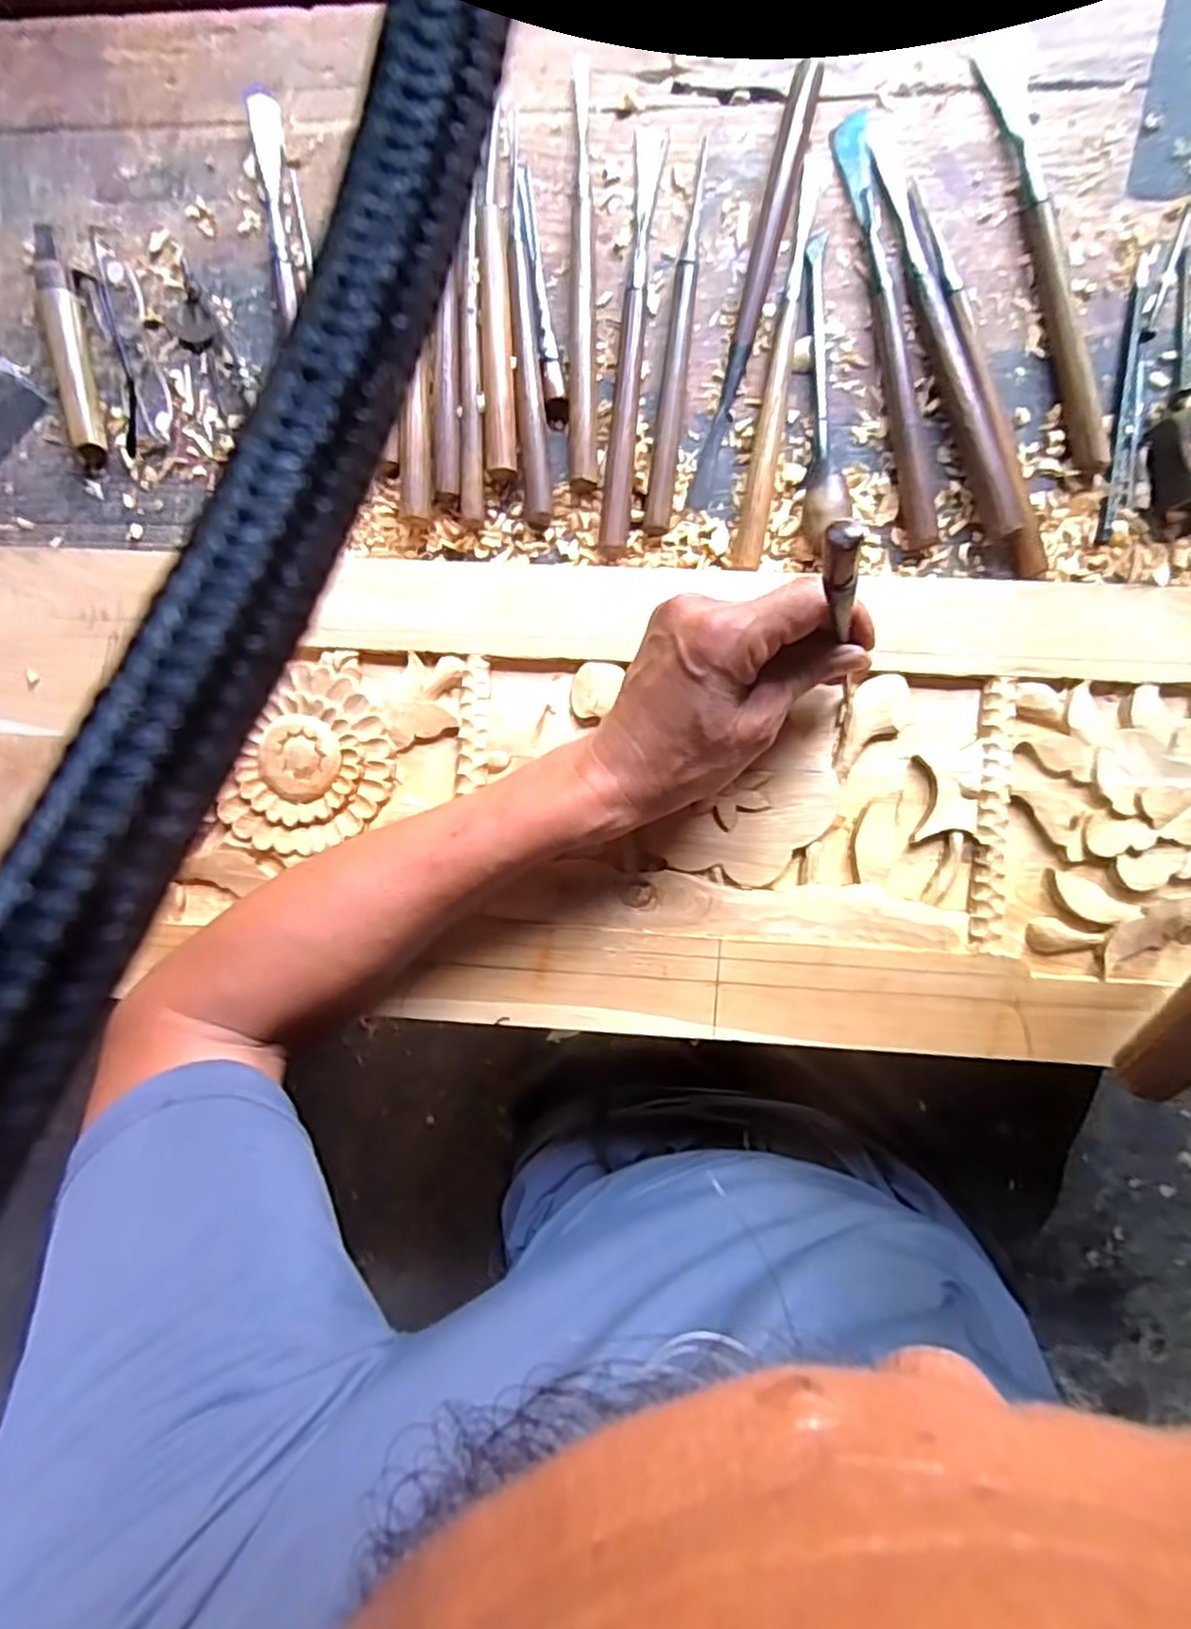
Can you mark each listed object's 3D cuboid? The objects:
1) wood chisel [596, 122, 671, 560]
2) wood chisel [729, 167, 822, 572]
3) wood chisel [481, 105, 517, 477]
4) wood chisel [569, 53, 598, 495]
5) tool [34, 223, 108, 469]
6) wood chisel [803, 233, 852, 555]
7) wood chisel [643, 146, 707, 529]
[{"bbox_3d":[0.023,-0.286,0.423,0.017,0.014,0.256,6,91,4],"label":"wood chisel"},{"bbox_3d":[0.110,-0.268,0.418,0.015,0.015,0.244,10,91,4],"label":"wood chisel"},{"bbox_3d":[-0.061,-0.318,0.429,0.018,0.013,0.217,-2,91,4],"label":"wood chisel"},{"bbox_3d":[-0.009,-0.330,0.427,0.016,0.013,0.261,-1,91,4],"label":"wood chisel"},{"bbox_3d":[-0.339,-0.302,0.448,0.024,0.014,0.152,-12,90,4],"label":"tool"},{"bbox_3d":[0.134,-0.253,0.418,0.025,0.021,0.185,-3,91,4],"label":"wood chisel"},{"bbox_3d":[0.052,-0.289,0.427,0.016,0.012,0.229,7,91,4],"label":"wood chisel"}]

